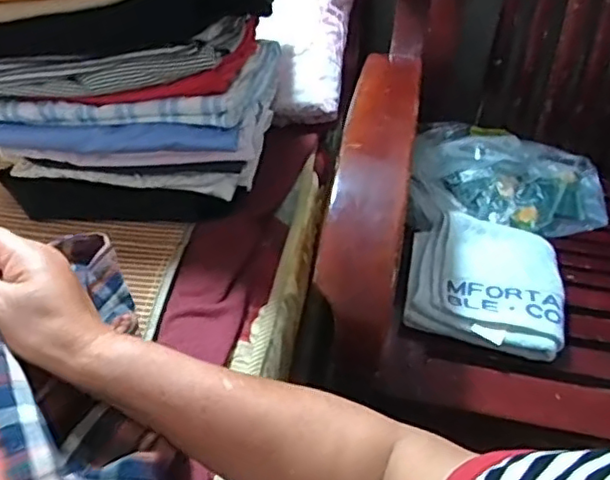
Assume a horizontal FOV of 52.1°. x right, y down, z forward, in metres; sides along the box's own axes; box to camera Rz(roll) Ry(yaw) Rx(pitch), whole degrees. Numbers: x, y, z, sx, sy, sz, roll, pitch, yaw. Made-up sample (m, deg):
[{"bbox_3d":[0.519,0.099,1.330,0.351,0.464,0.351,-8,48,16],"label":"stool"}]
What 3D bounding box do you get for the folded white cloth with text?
[{"bbox_3d":[0.221,0.051,0.769,0.183,0.041,0.185,14,48,10],"label":"folded white cloth with text"}]

